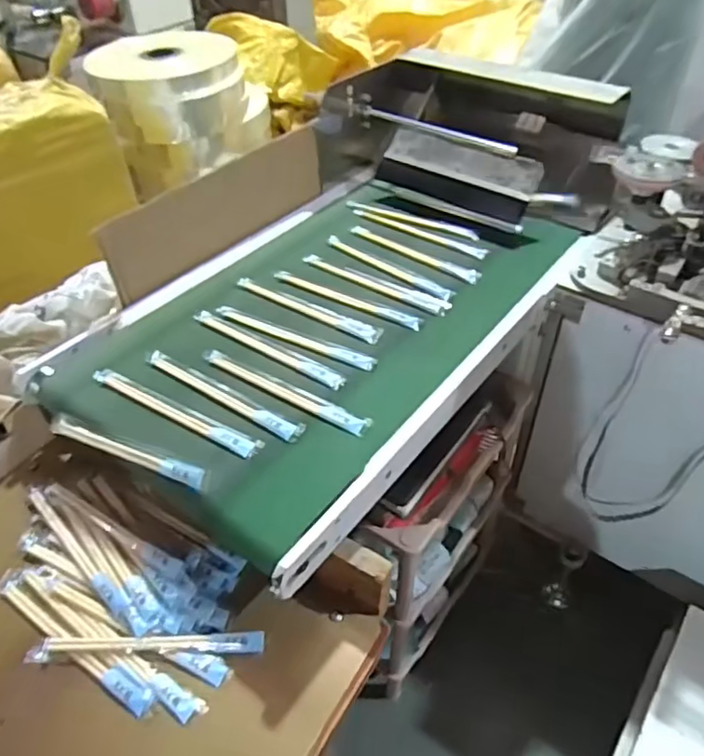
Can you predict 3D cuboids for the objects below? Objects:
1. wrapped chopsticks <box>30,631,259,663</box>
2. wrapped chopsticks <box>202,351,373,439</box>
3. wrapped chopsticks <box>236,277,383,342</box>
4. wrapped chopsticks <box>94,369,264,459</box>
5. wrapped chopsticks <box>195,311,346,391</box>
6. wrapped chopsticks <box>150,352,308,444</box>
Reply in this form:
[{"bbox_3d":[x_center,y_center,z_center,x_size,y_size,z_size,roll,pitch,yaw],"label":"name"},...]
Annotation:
[{"bbox_3d":[-0.197,0.258,0.593,0.221,0.011,0.021,-3,43,-1],"label":"wrapped chopsticks"},{"bbox_3d":[-0.081,0.012,0.690,0.228,0.009,0.026,23,48,24],"label":"wrapped chopsticks"},{"bbox_3d":[-0.061,-0.090,0.796,0.220,0.008,0.029,21,47,23],"label":"wrapped chopsticks"},{"bbox_3d":[-0.196,0.035,0.670,0.228,0.005,0.026,22,47,23],"label":"wrapped chopsticks"},{"bbox_3d":[-0.102,-0.036,0.742,0.226,0.009,0.023,25,49,26],"label":"wrapped chopsticks"},{"bbox_3d":[-0.149,0.016,0.688,0.228,0.009,0.026,25,49,26],"label":"wrapped chopsticks"}]

